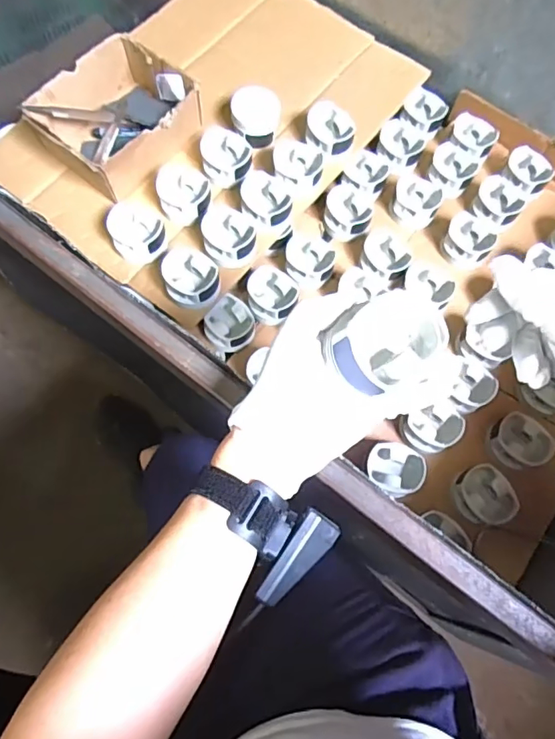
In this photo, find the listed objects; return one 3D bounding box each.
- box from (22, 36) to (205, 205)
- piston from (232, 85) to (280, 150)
[{"bbox_3d":[-0.243,-0.379,0.795,0.170,0.092,0.210,42,74,12],"label":"box"},{"bbox_3d":[-0.034,-0.394,0.823,0.073,0.060,0.077,5,70,0],"label":"piston"}]

